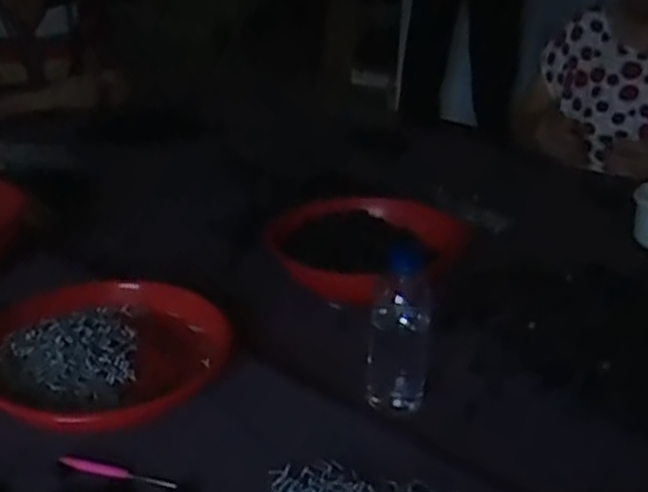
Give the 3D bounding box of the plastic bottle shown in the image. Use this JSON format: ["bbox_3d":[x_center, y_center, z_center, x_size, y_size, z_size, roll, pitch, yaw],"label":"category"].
[{"bbox_3d":[0.076,0.083,0.762,0.059,0.171,0.051,5,26,4],"label":"plastic bottle"}]

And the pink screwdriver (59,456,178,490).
[{"bbox_3d":[-0.173,0.189,0.640,0.106,0.005,0.012,9,27,12],"label":"pink screwdriver"}]

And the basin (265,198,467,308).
[{"bbox_3d":[0.056,-0.003,0.988,0.224,0.065,0.237,1,29,-1],"label":"basin"}]

